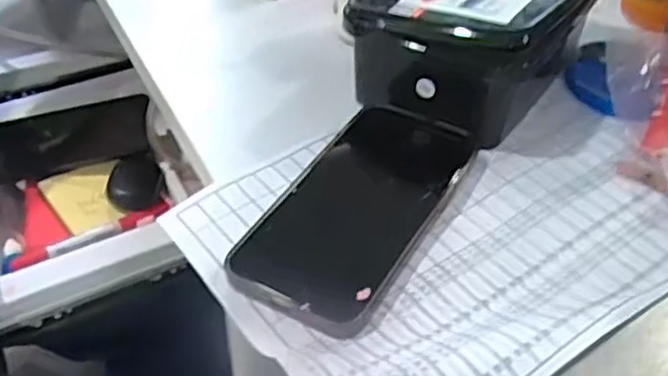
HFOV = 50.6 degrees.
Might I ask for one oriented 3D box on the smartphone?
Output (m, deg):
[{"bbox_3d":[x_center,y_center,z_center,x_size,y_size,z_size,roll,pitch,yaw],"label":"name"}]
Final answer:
[{"bbox_3d":[0.018,0.006,0.398,0.079,0.014,0.176,20,46,22],"label":"smartphone"}]

